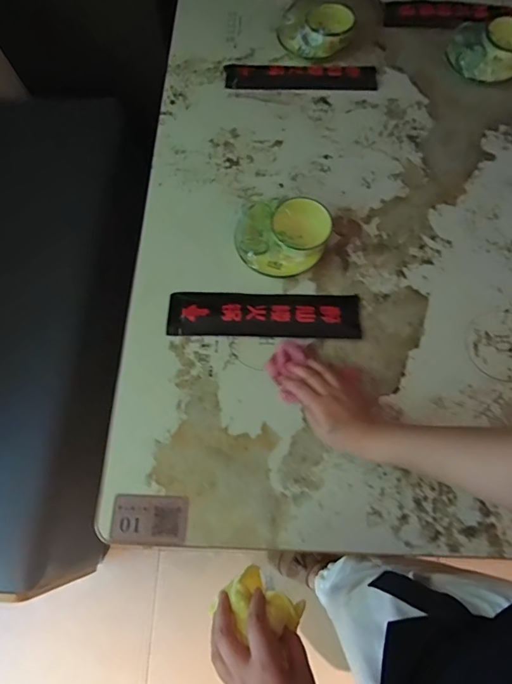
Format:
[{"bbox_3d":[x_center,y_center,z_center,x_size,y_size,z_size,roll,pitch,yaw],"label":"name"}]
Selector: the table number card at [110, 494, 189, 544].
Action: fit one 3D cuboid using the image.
[{"bbox_3d":[-0.142,0.235,0.573,0.099,0.005,0.059,1,69,1],"label":"table number card"}]

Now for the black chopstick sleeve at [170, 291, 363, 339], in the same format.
[{"bbox_3d":[0.014,-0.045,0.664,0.294,0.011,0.071,1,69,2],"label":"black chopstick sleeve"}]

